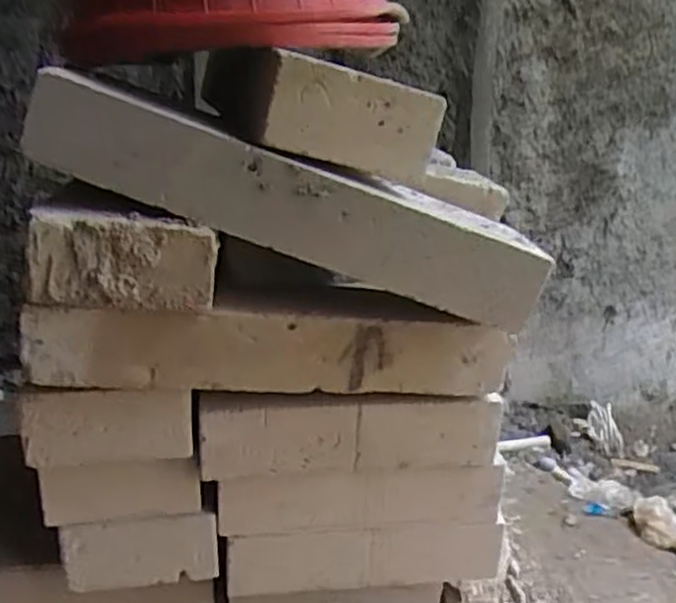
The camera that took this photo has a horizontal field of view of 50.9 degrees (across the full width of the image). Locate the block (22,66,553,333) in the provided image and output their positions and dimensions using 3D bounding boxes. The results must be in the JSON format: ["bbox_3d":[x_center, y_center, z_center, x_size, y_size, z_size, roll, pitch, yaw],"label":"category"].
[{"bbox_3d":[-0.051,-0.107,0.795,0.587,0.111,0.093,19,17,-7],"label":"block"}]

